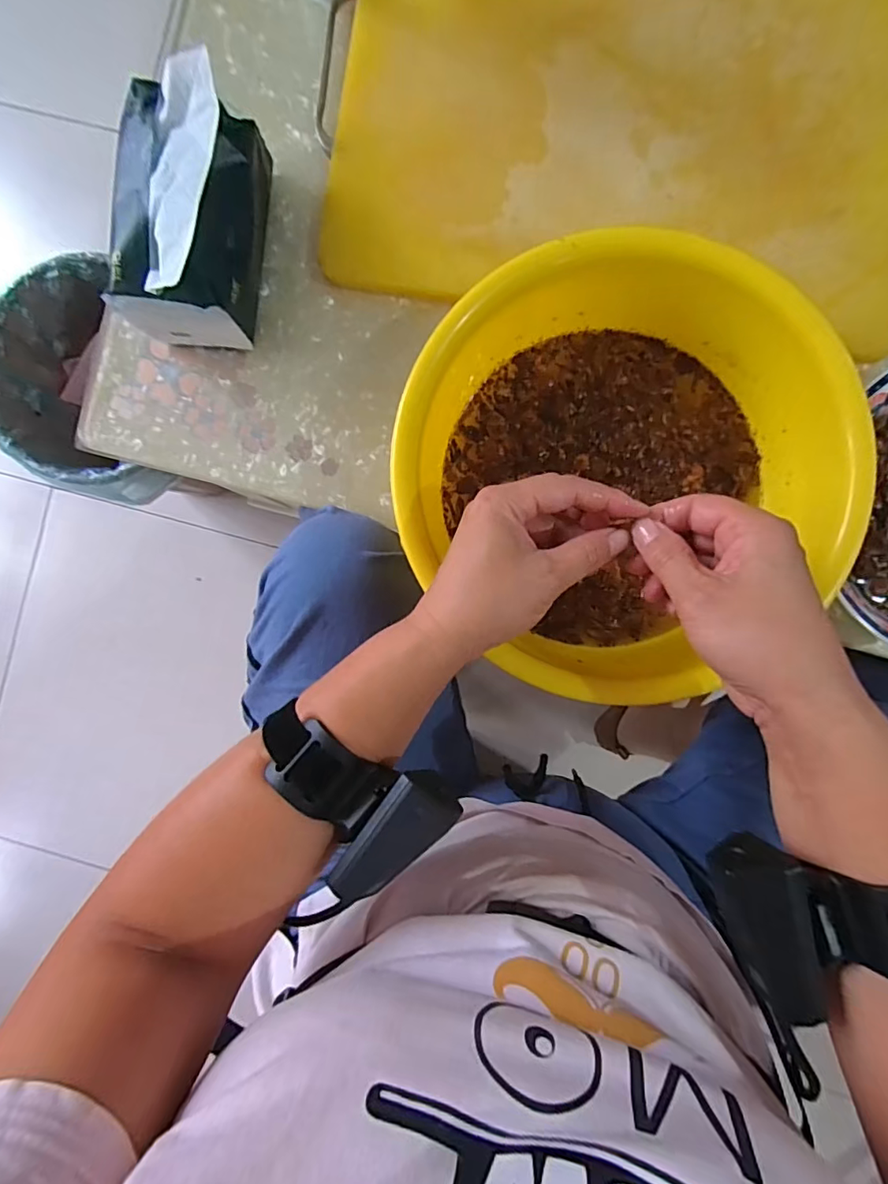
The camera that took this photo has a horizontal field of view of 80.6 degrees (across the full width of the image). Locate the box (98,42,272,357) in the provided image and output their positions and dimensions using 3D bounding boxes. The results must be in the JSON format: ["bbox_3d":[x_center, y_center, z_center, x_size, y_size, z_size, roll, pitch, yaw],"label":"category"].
[{"bbox_3d":[-0.182,-0.267,0.372,0.083,0.087,0.146,8,91,3],"label":"box"}]

